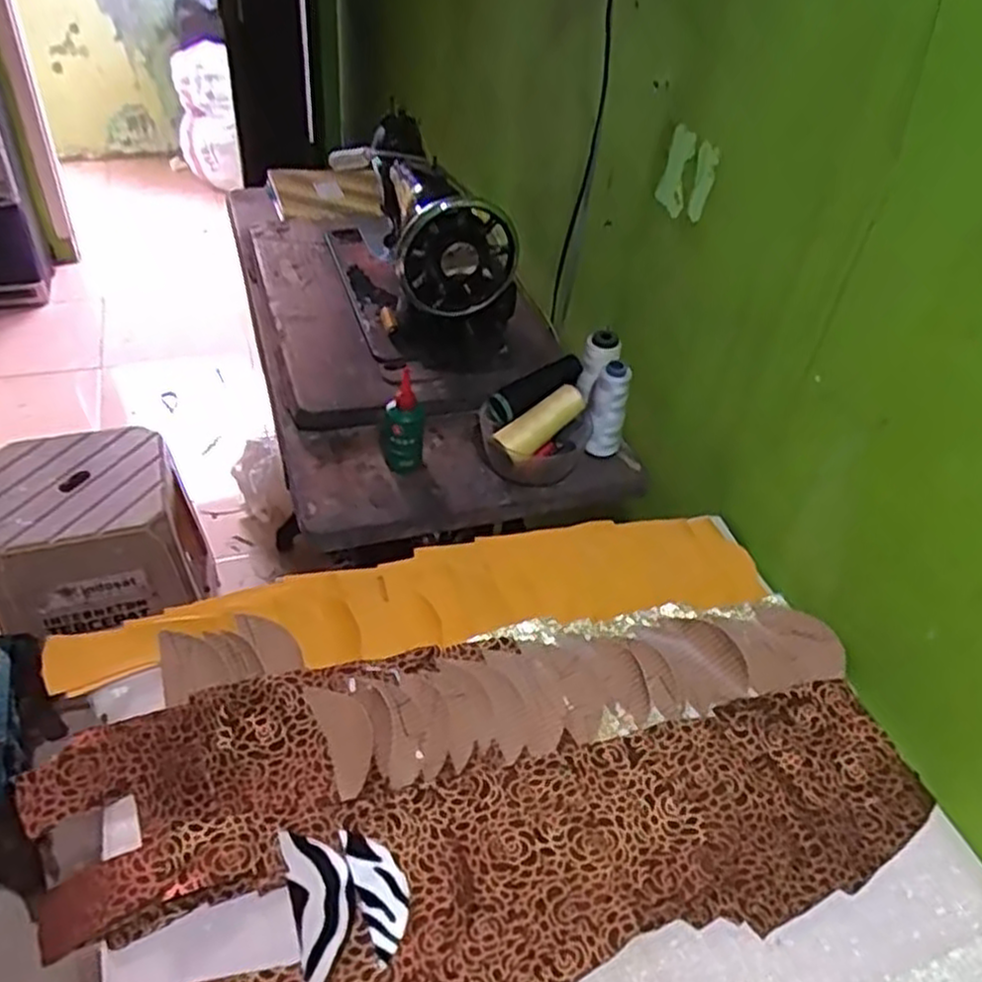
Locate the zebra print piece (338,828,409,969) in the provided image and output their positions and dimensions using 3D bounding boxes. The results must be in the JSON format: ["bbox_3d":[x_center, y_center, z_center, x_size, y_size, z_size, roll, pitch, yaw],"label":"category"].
[{"bbox_3d":[-0.074,0.267,0.533,0.033,0.004,0.088,-13,46,-20],"label":"zebra print piece"}]

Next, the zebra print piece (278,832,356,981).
[{"bbox_3d":[-0.112,0.272,0.524,0.041,0.004,0.099,-11,46,-18],"label":"zebra print piece"}]

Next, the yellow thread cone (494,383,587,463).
[{"bbox_3d":[0.056,-0.074,0.861,0.115,0.035,0.037,-36,57,-22],"label":"yellow thread cone"}]

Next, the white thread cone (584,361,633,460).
[{"bbox_3d":[0.128,-0.087,0.878,0.042,0.110,0.046,14,43,7],"label":"white thread cone"}]

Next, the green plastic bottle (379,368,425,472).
[{"bbox_3d":[-0.094,-0.067,0.845,0.045,0.099,0.039,0,43,-7],"label":"green plastic bottle"}]

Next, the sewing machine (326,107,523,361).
[{"bbox_3d":[-0.110,-0.347,1.037,0.158,0.205,0.388,-10,45,-18],"label":"sewing machine"}]

